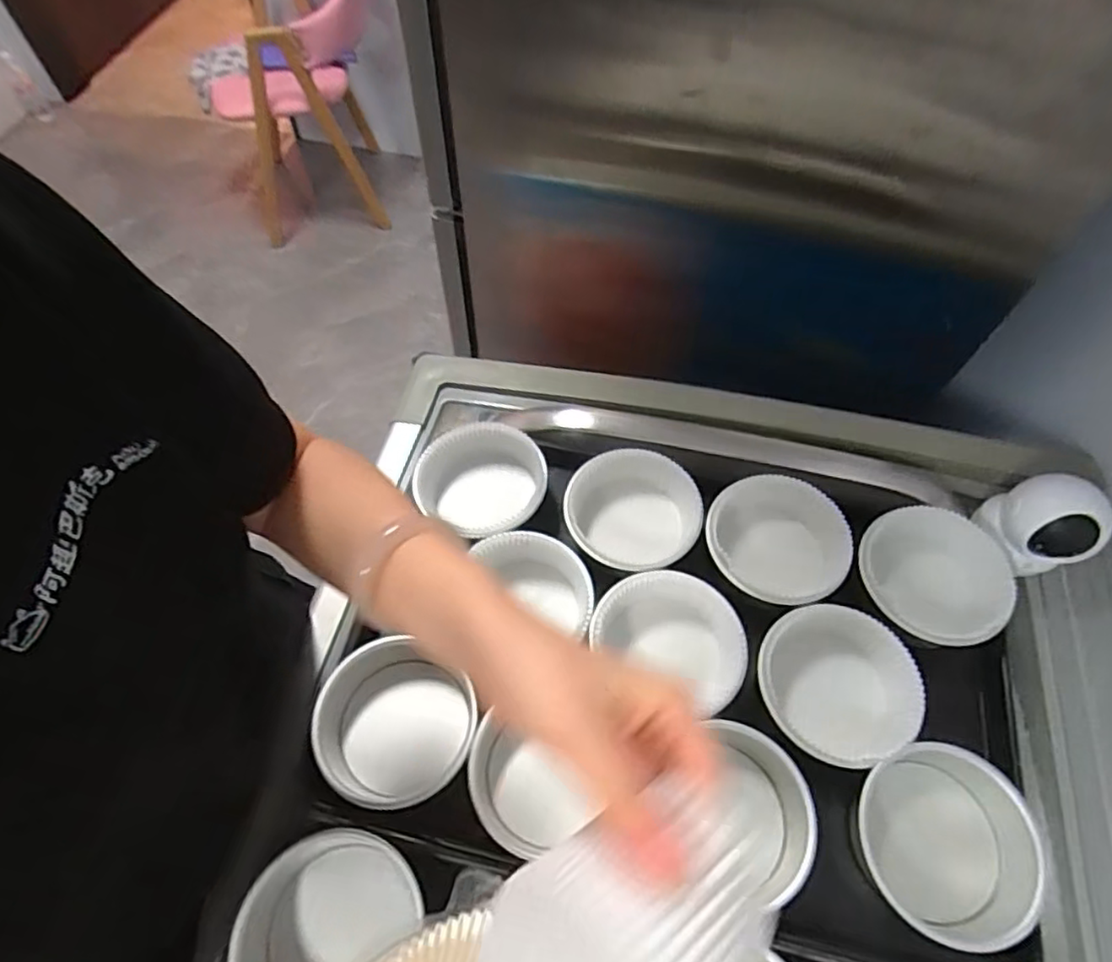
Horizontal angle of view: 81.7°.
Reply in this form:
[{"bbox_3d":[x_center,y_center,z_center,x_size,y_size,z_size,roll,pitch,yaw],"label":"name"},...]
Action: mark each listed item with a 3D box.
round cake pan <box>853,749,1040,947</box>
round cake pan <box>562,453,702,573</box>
[{"bbox_3d":[0.315,0.294,0.526,0.135,0.054,0.132,1,60,-1],"label":"round cake pan"},{"bbox_3d":[0.081,0.038,0.686,0.135,0.066,0.135,1,60,-1],"label":"round cake pan"}]

